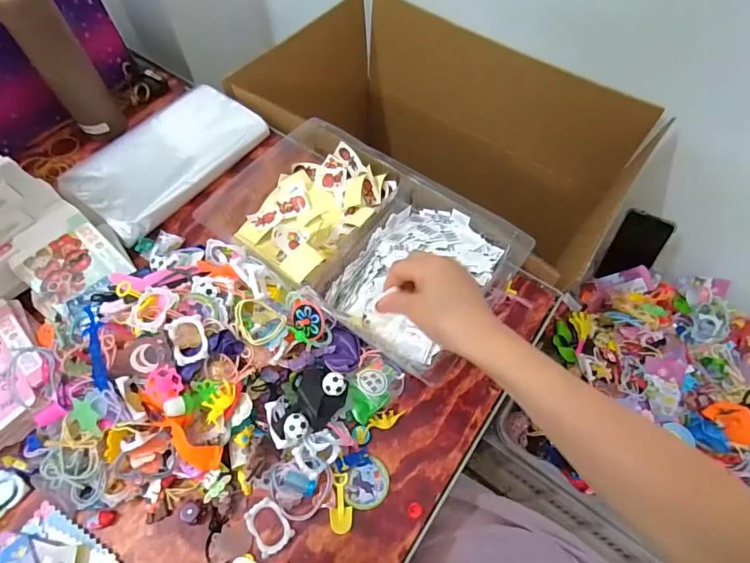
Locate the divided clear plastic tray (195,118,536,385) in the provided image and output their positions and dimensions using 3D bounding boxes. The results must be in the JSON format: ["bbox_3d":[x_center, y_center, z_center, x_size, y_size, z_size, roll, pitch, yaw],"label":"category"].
[{"bbox_3d":[-0.026,-0.064,0.506,0.362,0.053,0.209,33,65,17],"label":"divided clear plastic tray"}]

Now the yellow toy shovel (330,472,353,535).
[{"bbox_3d":[-0.031,0.200,0.385,0.019,0.006,0.048,-3,60,-3],"label":"yellow toy shovel"}]

